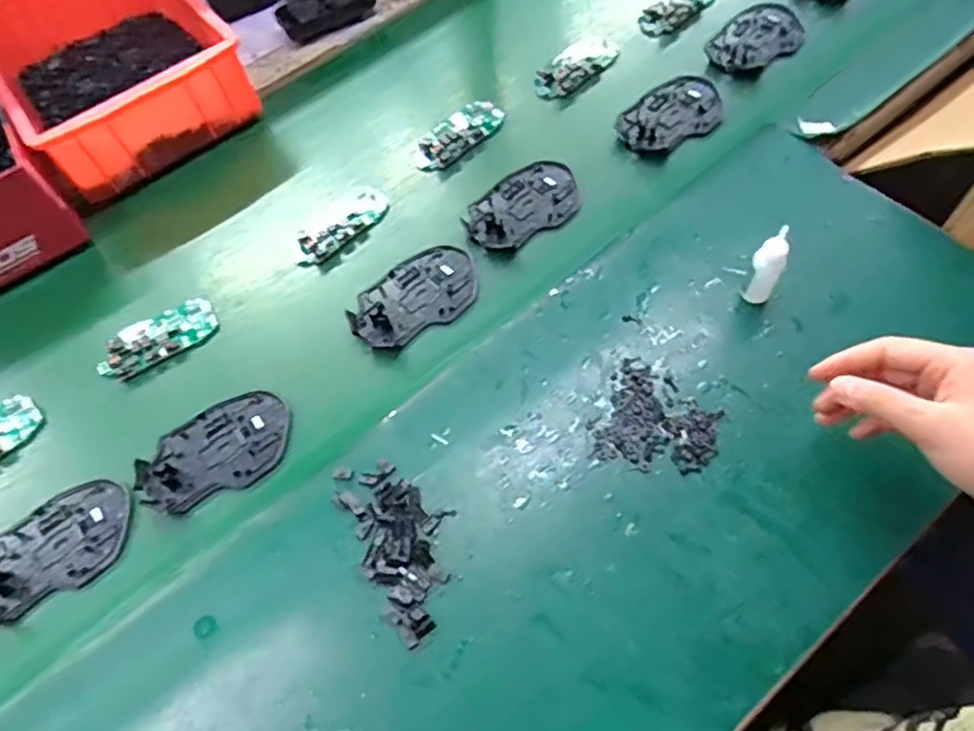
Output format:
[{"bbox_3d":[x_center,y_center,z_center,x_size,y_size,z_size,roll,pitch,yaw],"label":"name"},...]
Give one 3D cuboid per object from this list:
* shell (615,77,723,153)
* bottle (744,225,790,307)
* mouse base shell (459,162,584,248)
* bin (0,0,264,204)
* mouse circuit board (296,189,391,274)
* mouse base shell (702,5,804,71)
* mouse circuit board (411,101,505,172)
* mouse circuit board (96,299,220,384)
[{"bbox_3d":[0.176,-0.238,0.620,0.106,0.011,0.071,-39,66,-16],"label":"shell"},{"bbox_3d":[0.204,-0.069,0.481,0.021,0.077,0.019,26,67,17],"label":"bottle"},{"bbox_3d":[0.031,-0.144,0.581,0.108,0.011,0.071,-36,65,-14],"label":"mouse base shell"},{"bbox_3d":[-0.392,-0.319,0.678,0.204,0.084,0.290,-34,64,-13],"label":"bin"},{"bbox_3d":[-0.132,-0.129,0.591,0.045,0.011,0.098,37,70,21],"label":"mouse circuit board"},{"bbox_3d":[0.268,-0.328,0.658,0.110,0.014,0.071,-33,64,-13],"label":"mouse base shell"},{"bbox_3d":[-0.027,-0.225,0.634,0.047,0.014,0.103,37,70,21],"label":"mouse circuit board"},{"bbox_3d":[-0.276,-0.021,0.548,0.099,0.013,0.043,-31,64,-12],"label":"mouse circuit board"}]

